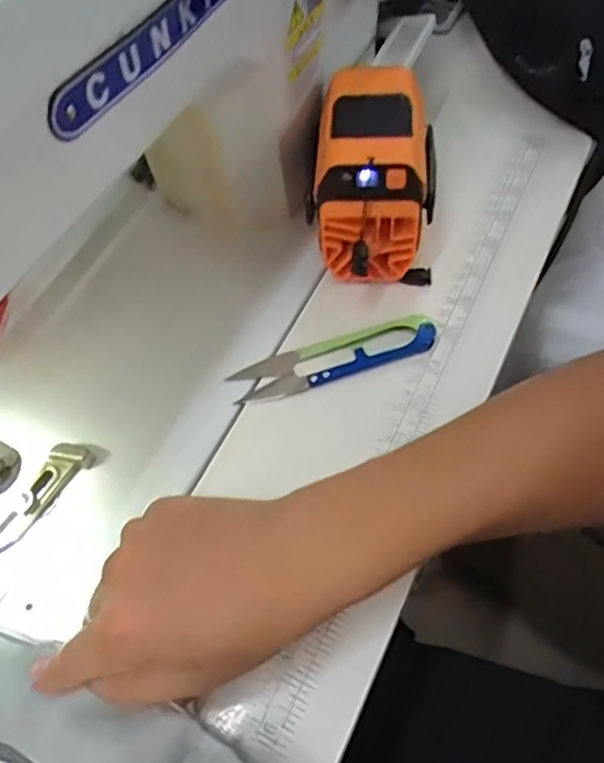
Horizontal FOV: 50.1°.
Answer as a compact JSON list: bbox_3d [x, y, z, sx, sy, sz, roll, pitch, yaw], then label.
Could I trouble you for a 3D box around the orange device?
[{"bbox_3d":[0.040,-0.112,0.379,0.074,0.090,0.103,-1,59,2],"label":"orange device"}]

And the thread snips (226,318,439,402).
[{"bbox_3d":[0.019,-0.014,0.369,0.119,0.009,0.026,-14,59,-6],"label":"thread snips"}]

